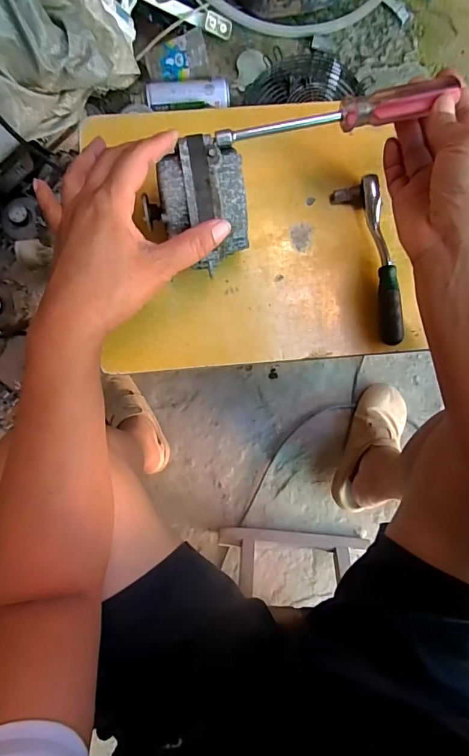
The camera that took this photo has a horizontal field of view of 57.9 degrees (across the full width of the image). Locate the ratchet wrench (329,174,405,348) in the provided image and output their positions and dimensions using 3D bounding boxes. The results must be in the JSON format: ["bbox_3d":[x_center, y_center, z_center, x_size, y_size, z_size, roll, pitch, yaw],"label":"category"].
[{"bbox_3d":[0.124,-0.102,0.379,0.034,0.020,0.146,-14,89,0],"label":"ratchet wrench"}]

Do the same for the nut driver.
[{"bbox_3d":[0.073,-0.194,0.313,0.173,0.017,0.024,-10,88,5],"label":"nut driver"}]

